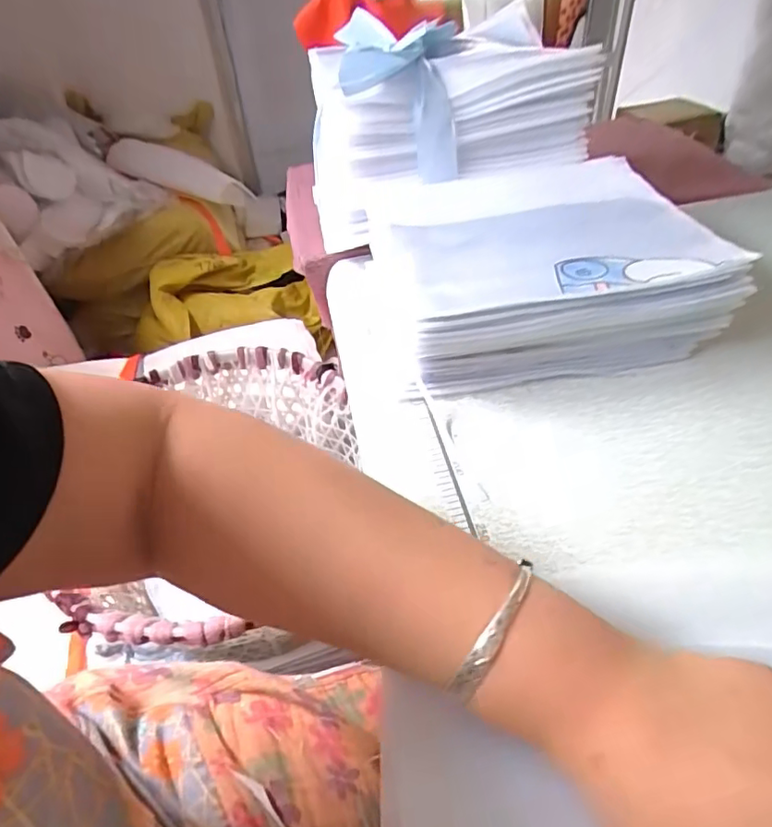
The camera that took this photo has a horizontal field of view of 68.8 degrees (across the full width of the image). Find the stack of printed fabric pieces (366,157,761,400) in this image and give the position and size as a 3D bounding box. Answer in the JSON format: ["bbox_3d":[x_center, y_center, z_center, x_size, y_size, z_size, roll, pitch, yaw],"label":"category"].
[{"bbox_3d":[0.120,-0.111,0.451,0.230,0.084,0.179,-8,43,-4],"label":"stack of printed fabric pieces"}]

